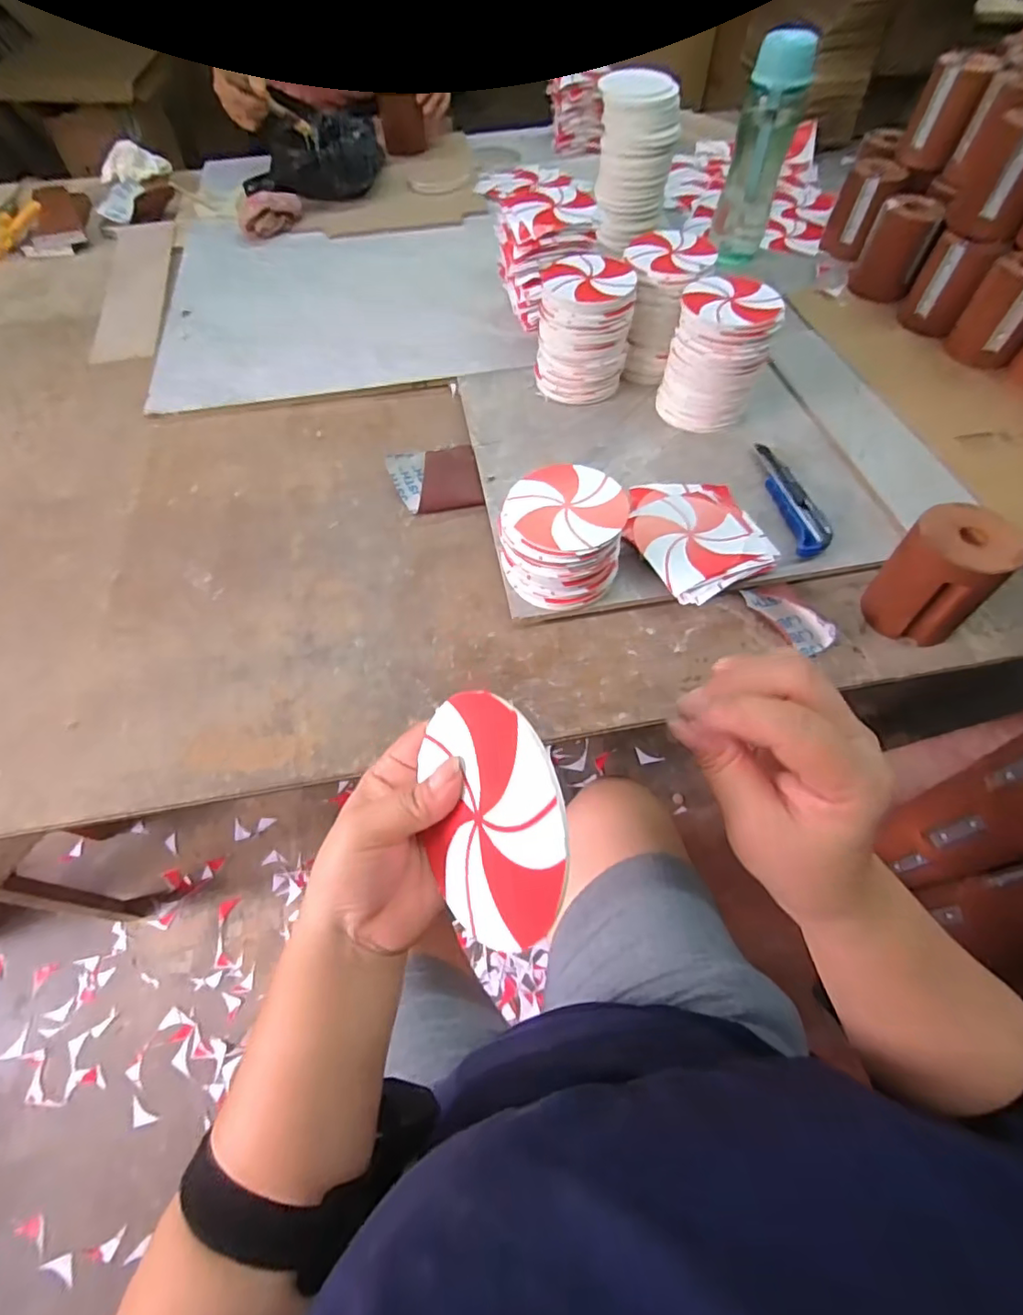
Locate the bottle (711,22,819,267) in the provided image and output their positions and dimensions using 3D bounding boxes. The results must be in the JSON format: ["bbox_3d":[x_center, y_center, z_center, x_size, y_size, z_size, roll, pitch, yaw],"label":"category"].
[{"bbox_3d":[0.335,-0.672,0.766,0.074,0.232,0.063,19,61,12],"label":"bottle"}]

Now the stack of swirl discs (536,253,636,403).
[{"bbox_3d":[0.085,-0.380,0.663,0.105,0.125,0.098,8,59,6],"label":"stack of swirl discs"}]

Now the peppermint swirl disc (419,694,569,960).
[{"bbox_3d":[-0.010,0.064,0.227,0.004,0.091,0.097,-1,77,-38],"label":"peppermint swirl disc"}]

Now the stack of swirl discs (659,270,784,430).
[{"bbox_3d":[0.228,-0.334,0.631,0.101,0.125,0.108,19,61,12],"label":"stack of swirl discs"}]

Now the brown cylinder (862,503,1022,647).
[{"bbox_3d":[0.367,-0.068,0.489,0.074,0.104,0.079,-39,66,-20],"label":"brown cylinder"}]

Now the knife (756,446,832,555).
[{"bbox_3d":[0.289,-0.172,0.586,0.034,0.018,0.169,-2,59,0],"label":"knife"}]

